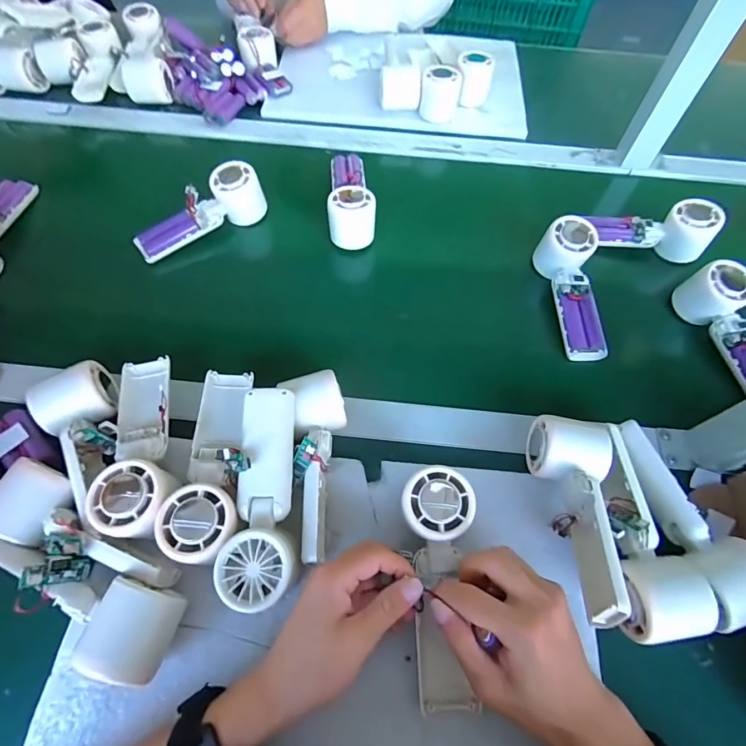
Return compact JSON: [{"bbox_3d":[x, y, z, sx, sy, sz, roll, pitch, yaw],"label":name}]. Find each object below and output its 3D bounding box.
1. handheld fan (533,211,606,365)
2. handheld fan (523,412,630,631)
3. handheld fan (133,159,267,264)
[{"bbox_3d":[0.230,-0.094,0.492,0.052,0.044,0.166,-3,76,-3],"label":"handheld fan"},{"bbox_3d":[0.173,0.110,0.349,0.062,0.055,0.167,5,50,0],"label":"handheld fan"},{"bbox_3d":[-0.219,-0.203,0.528,0.163,0.060,0.057,-31,68,-17],"label":"handheld fan"}]

